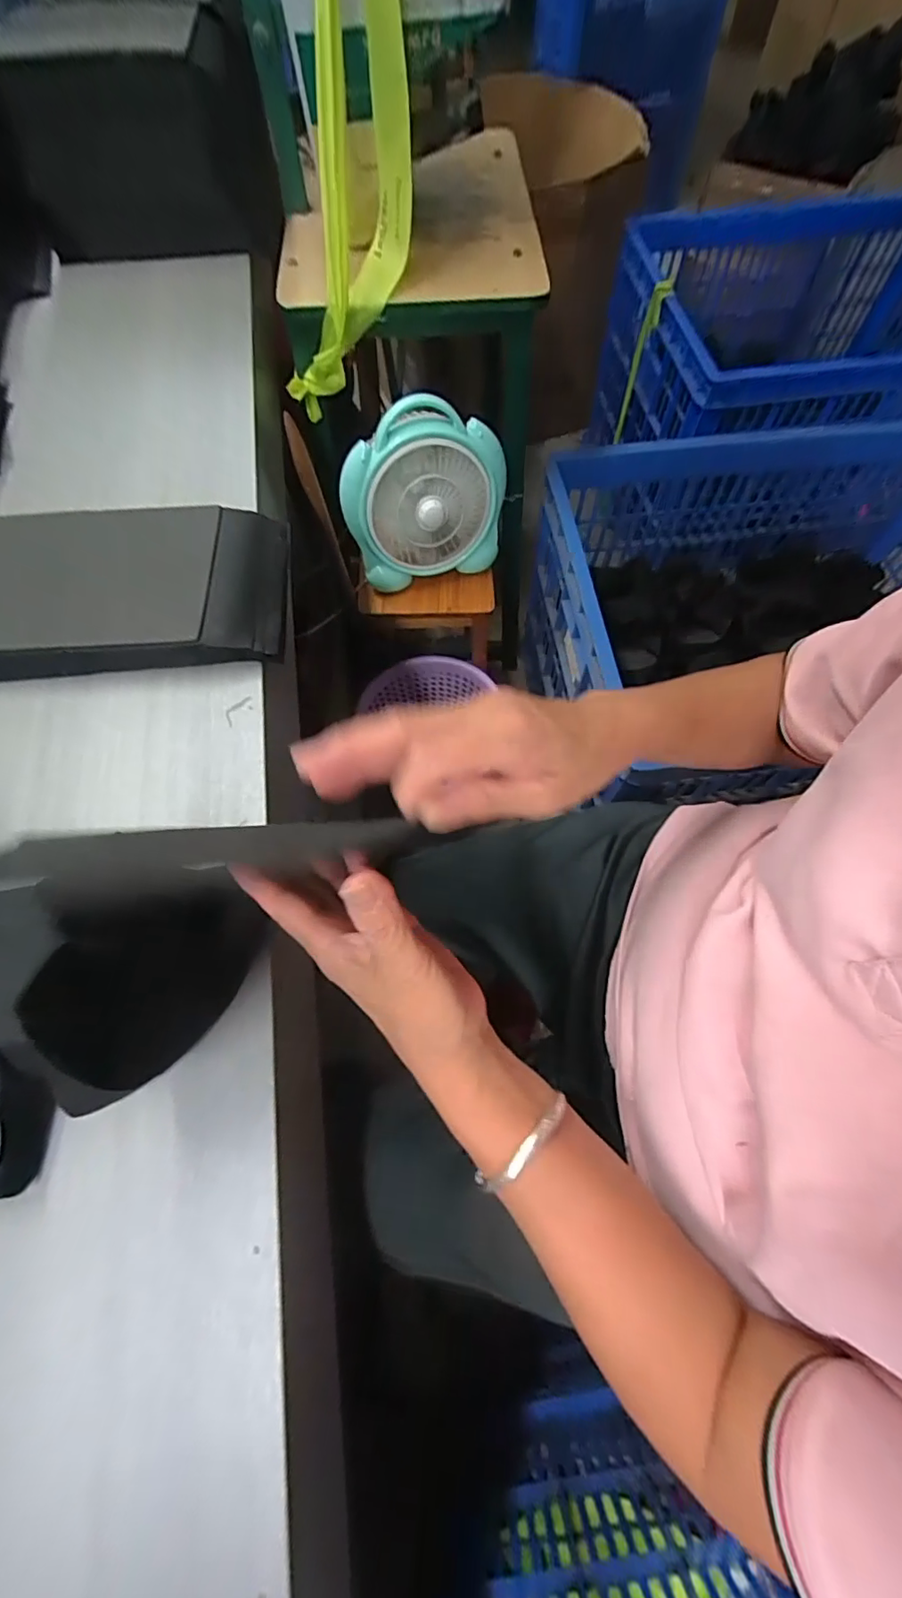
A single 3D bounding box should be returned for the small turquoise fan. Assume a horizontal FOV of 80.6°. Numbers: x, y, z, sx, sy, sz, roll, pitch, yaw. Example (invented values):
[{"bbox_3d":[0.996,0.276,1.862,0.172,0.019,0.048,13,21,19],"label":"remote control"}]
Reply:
[{"bbox_3d":[-0.038,-0.444,0.788,0.238,0.217,0.090,-17,68,-6],"label":"small turquoise fan"}]

